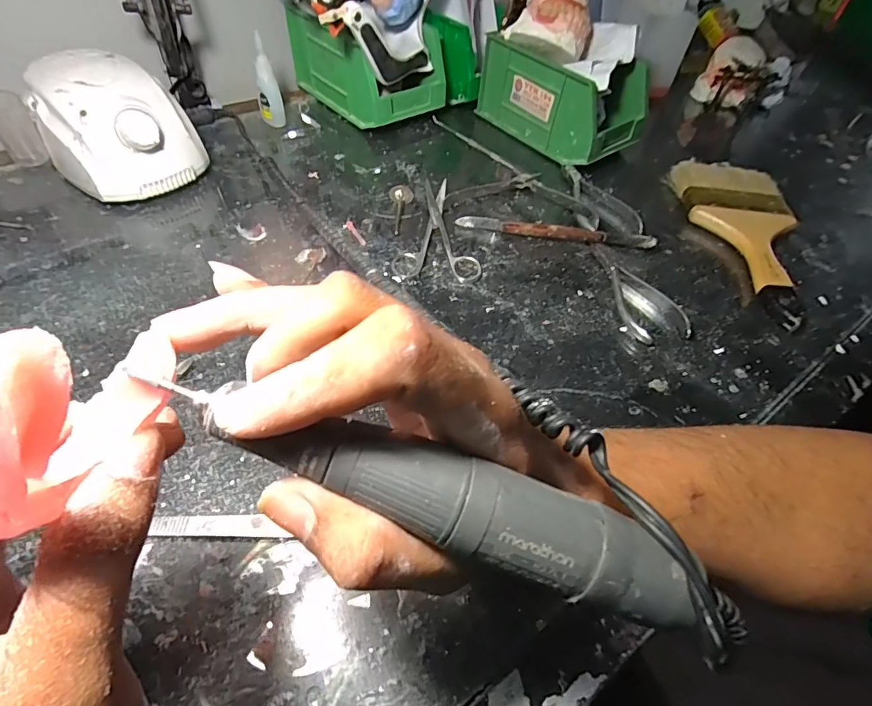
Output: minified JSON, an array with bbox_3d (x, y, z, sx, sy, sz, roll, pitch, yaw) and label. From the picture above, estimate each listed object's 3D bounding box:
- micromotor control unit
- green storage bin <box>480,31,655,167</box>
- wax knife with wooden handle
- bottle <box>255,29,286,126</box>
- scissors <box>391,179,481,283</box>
[{"bbox_3d":[-0.282,-0.196,0.408,0.129,0.080,0.101,37,57,22],"label":"micromotor control unit"},{"bbox_3d":[0.141,-0.286,0.519,0.093,0.085,0.166,-31,61,-27],"label":"green storage bin"},{"bbox_3d":[0.106,-0.107,0.415,0.171,0.017,0.013,9,51,1],"label":"wax knife with wooden handle"},{"bbox_3d":[-0.175,-0.280,0.485,0.023,0.080,0.020,-16,55,-17],"label":"bottle"},{"bbox_3d":[0.002,-0.113,0.414,0.070,0.009,0.130,4,51,-3],"label":"scissors"}]

